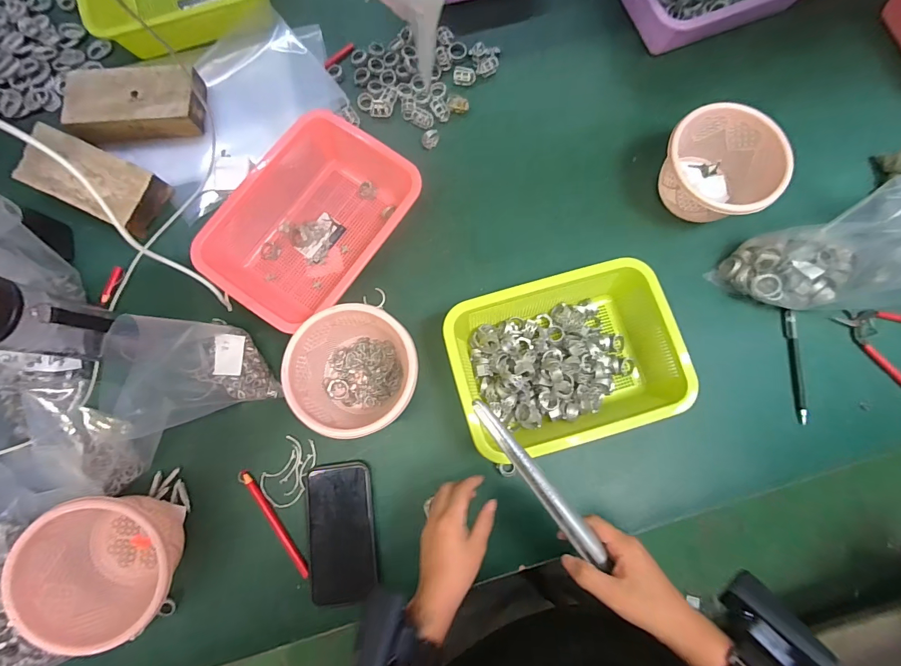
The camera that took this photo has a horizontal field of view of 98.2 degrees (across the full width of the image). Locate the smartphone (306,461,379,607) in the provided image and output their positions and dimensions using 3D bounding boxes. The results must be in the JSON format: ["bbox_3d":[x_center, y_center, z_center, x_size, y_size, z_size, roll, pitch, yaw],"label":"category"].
[{"bbox_3d":[-0.135,0.242,0.479,0.080,0.011,0.154,-8,74,0],"label":"smartphone"}]

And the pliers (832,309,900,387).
[{"bbox_3d":[0.592,0.009,0.526,0.140,0.009,0.111,30,82,5],"label":"pliers"}]

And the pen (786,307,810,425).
[{"bbox_3d":[0.467,0.045,0.531,0.011,0.015,0.151,0,81,-1],"label":"pen"}]

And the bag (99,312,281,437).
[{"bbox_3d":[-0.302,0.041,0.447,0.123,0.157,0.105,-17,82,-3],"label":"bag"}]

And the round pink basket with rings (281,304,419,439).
[{"bbox_3d":[-0.115,0.046,0.484,0.148,0.086,0.142,0,81,-1],"label":"round pink basket with rings"}]

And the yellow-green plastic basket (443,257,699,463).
[{"bbox_3d":[0.137,0.032,0.492,0.260,0.079,0.199,-17,82,-3],"label":"yellow-green plastic basket"}]

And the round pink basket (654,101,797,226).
[{"bbox_3d":[0.353,-0.218,0.530,0.142,0.095,0.131,0,81,-1],"label":"round pink basket"}]

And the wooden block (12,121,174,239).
[{"bbox_3d":[-0.505,-0.212,0.549,0.182,0.044,0.091,25,82,3],"label":"wooden block"}]

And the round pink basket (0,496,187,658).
[{"bbox_3d":[-0.372,0.251,0.440,0.136,0.108,0.138,0,81,-1],"label":"round pink basket"}]

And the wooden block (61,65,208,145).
[{"bbox_3d":[-0.455,-0.332,0.567,0.185,0.033,0.103,-8,82,-2],"label":"wooden block"}]

